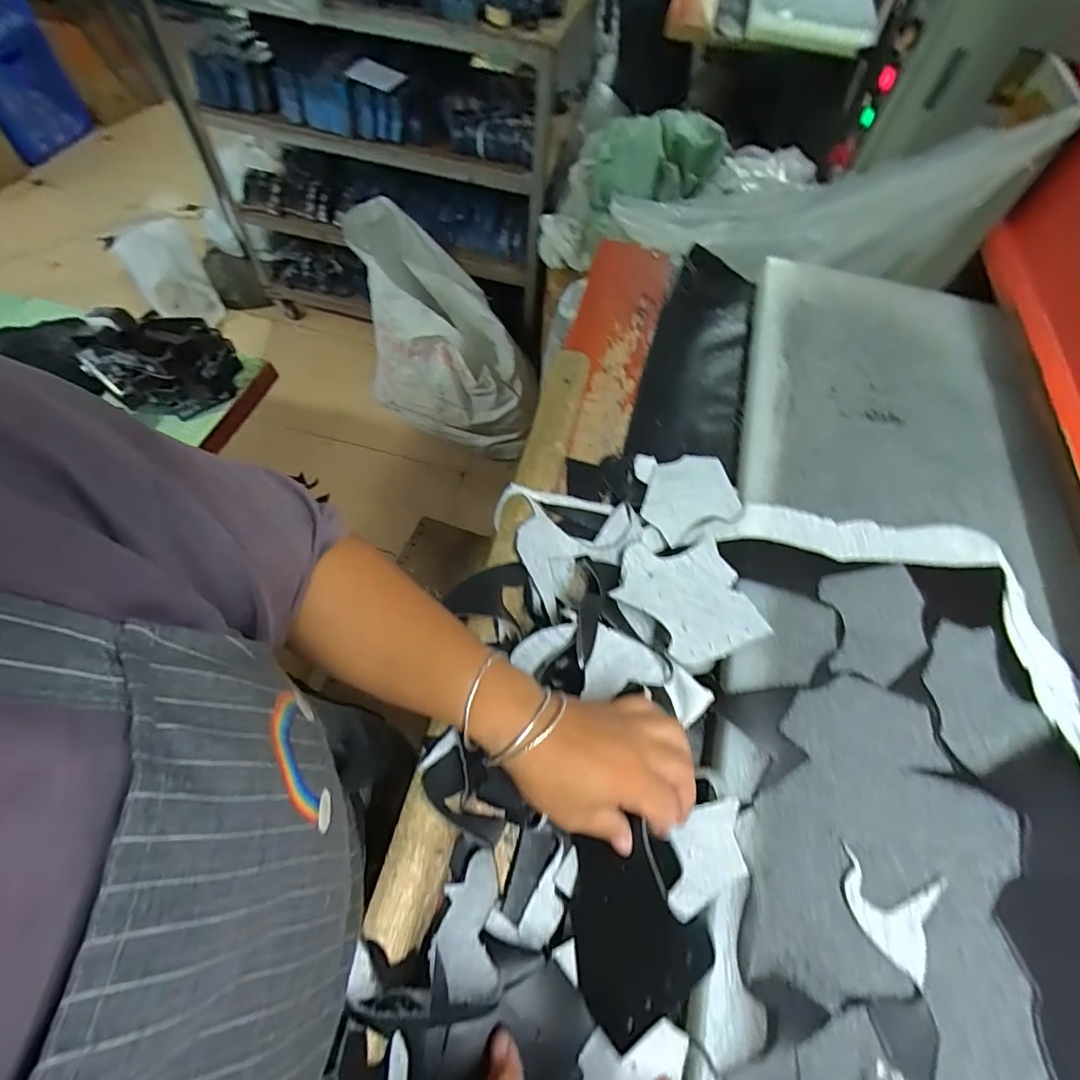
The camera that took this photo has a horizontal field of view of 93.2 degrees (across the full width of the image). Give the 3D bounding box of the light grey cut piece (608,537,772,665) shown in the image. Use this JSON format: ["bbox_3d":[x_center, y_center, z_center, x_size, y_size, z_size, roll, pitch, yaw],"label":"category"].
[{"bbox_3d":[0.135,0.053,0.478,0.119,0.021,0.122,-16,62,-11],"label":"light grey cut piece"}]

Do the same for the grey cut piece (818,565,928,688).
[{"bbox_3d":[0.314,0.075,0.479,0.095,0.004,0.116,6,61,1],"label":"grey cut piece"}]

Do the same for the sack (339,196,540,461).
[{"bbox_3d":[-0.308,-0.629,1.671,0.565,0.603,0.479,5,61,-2],"label":"sack"}]

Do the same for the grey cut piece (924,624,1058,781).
[{"bbox_3d":[0.380,0.131,0.447,0.099,0.004,0.113,-11,62,-8],"label":"grey cut piece"}]

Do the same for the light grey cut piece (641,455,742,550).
[{"bbox_3d":[0.167,-0.050,0.565,0.125,0.016,0.089,-29,66,-17],"label":"light grey cut piece"}]

